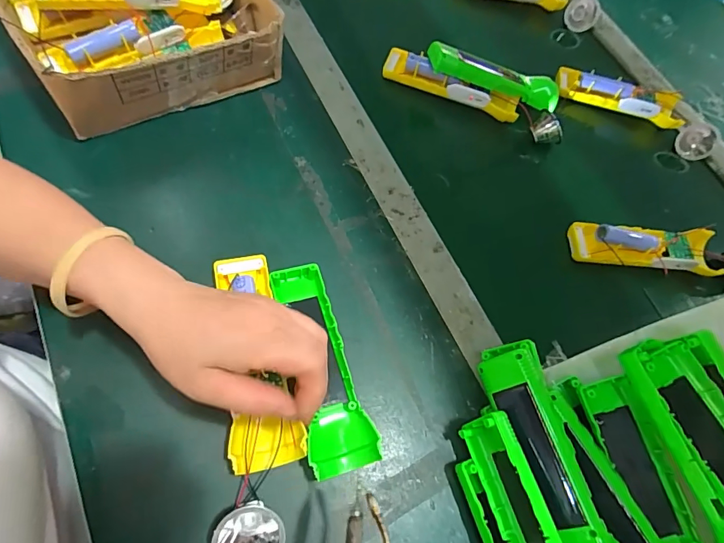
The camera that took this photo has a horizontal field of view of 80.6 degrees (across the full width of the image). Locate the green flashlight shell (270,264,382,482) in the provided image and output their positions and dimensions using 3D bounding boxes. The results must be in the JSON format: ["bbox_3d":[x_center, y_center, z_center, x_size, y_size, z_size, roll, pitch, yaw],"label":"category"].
[{"bbox_3d":[-0.032,0.073,0.344,0.049,0.026,0.163,-14,69,-8],"label":"green flashlight shell"}]

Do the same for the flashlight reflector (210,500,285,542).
[{"bbox_3d":[-0.074,0.176,0.277,0.041,0.031,0.037,32,70,11],"label":"flashlight reflector"}]

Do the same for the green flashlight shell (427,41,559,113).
[{"bbox_3d":[0.154,-0.224,0.490,0.163,0.027,0.041,9,66,-18],"label":"green flashlight shell"}]

